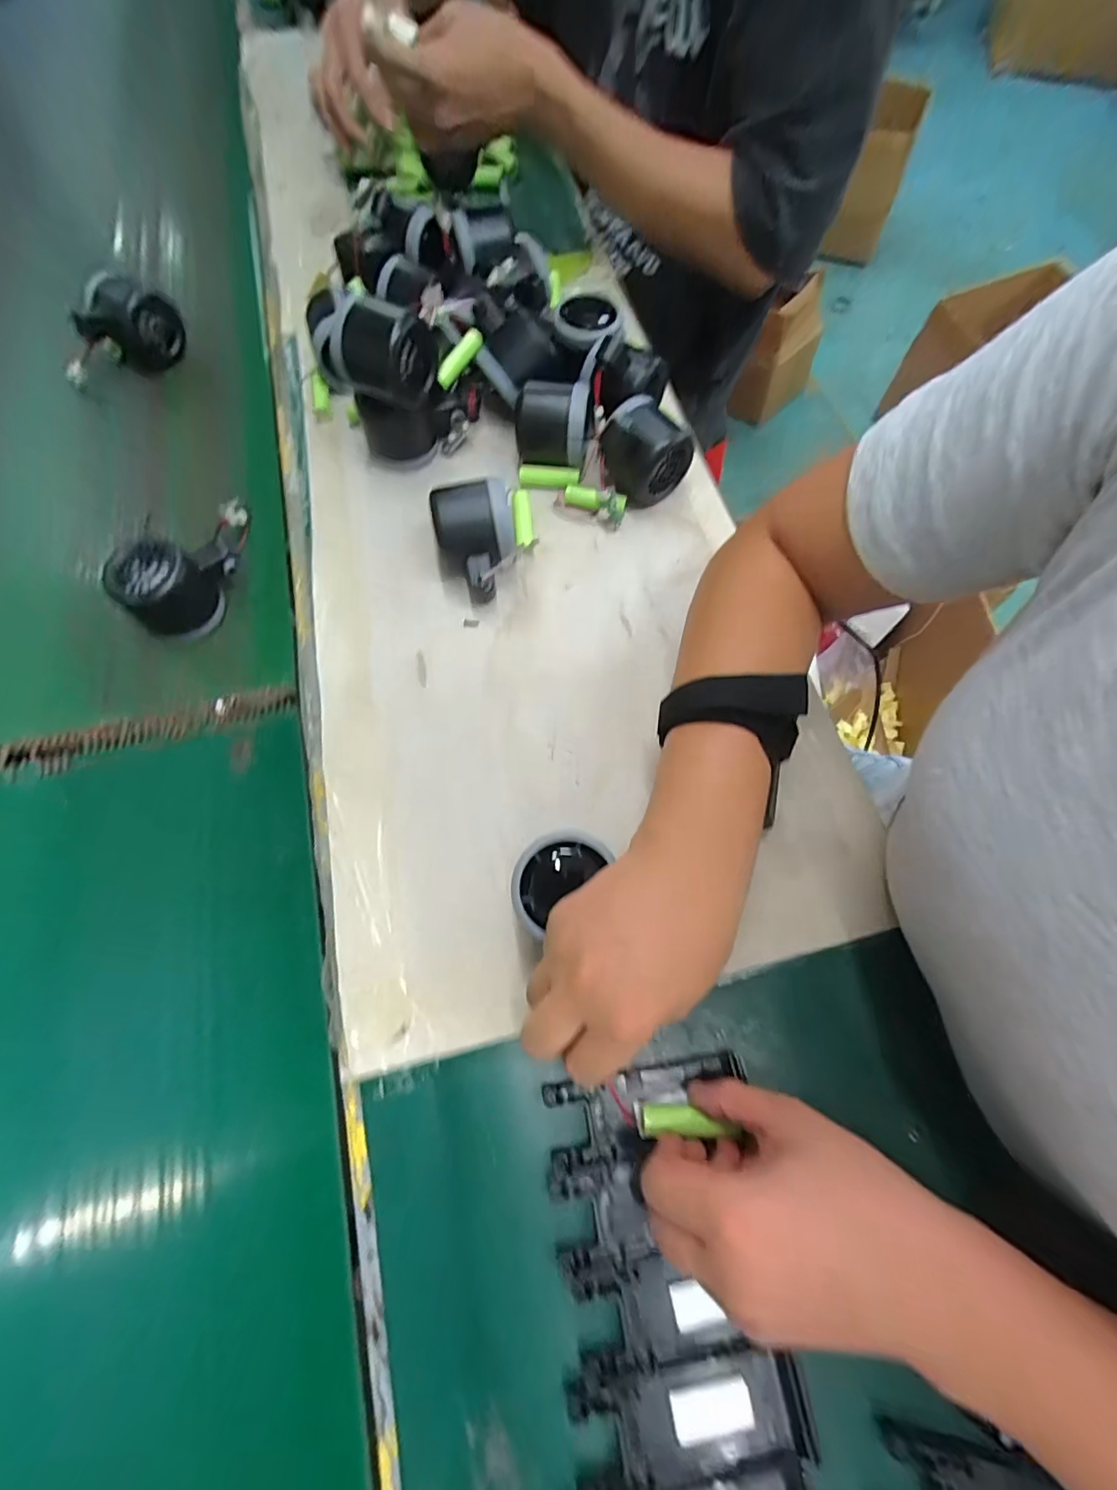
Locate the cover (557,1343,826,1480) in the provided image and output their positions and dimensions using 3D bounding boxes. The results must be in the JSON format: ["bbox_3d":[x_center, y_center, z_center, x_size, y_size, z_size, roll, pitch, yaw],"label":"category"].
[{"bbox_3d":[0.058,0.292,0.243,0.103,0.010,0.041,-5,68,0],"label":"cover"}]

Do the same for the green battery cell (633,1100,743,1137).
[{"bbox_3d":[0.064,0.190,0.279,0.049,0.010,0.013,4,68,6],"label":"green battery cell"}]

